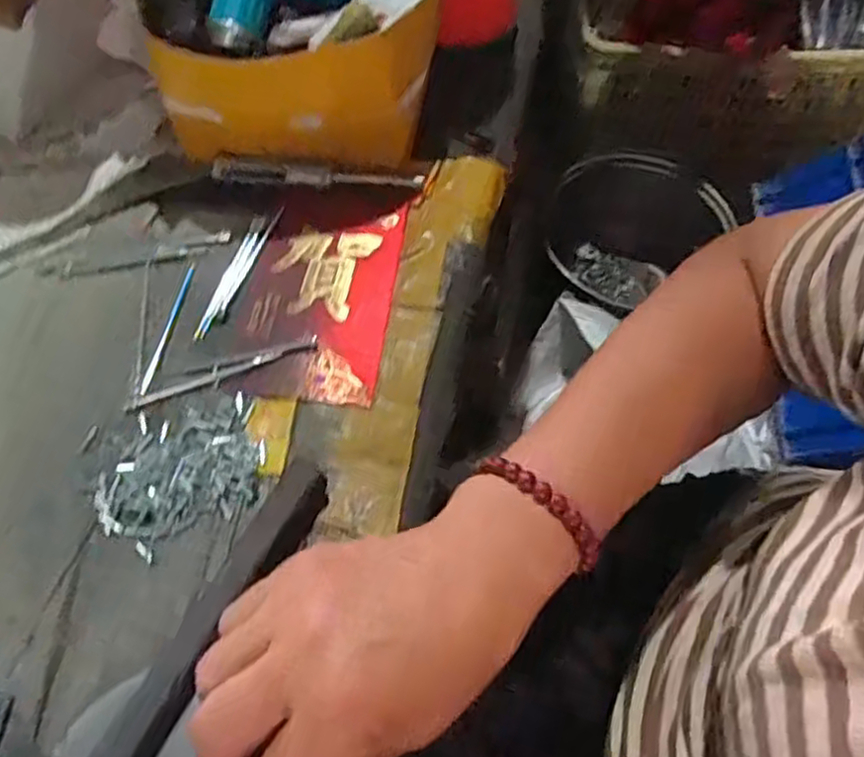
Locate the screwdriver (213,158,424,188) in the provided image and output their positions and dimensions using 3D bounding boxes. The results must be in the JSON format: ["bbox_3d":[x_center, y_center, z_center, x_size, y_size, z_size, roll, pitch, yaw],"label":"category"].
[{"bbox_3d":[-0.076,-0.132,0.464,0.138,0.014,0.010,7,61,5],"label":"screwdriver"}]

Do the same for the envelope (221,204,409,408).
[{"bbox_3d":[-0.067,-0.047,0.426,0.085,0.009,0.130,5,61,5],"label":"envelope"}]

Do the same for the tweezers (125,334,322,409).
[{"bbox_3d":[-0.117,-0.003,0.402,0.108,0.009,0.011,-20,62,-10],"label":"tweezers"}]

